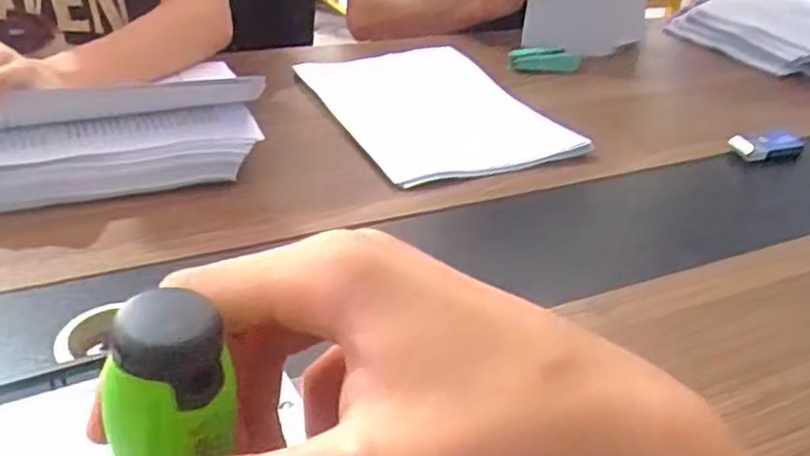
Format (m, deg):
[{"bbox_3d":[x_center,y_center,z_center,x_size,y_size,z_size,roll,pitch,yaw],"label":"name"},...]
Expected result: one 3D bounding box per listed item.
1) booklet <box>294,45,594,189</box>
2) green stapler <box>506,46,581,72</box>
[{"bbox_3d":[0.025,-0.139,0.809,0.216,0.015,0.313,-12,35,-24],"label":"booklet"},{"bbox_3d":[0.195,-0.231,0.997,0.102,0.029,0.032,2,31,-3],"label":"green stapler"}]

